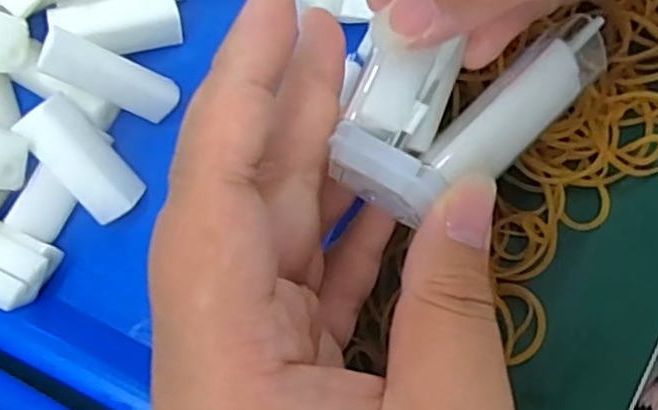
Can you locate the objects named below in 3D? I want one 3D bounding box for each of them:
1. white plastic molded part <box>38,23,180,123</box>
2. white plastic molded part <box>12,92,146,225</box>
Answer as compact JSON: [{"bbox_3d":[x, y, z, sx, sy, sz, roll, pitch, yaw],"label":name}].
[{"bbox_3d":[-0.076,-0.046,0.237,0.046,0.011,0.017,24,75,-30],"label":"white plastic molded part"},{"bbox_3d":[-0.086,-0.016,0.237,0.021,0.018,0.045,-40,104,-8],"label":"white plastic molded part"}]

